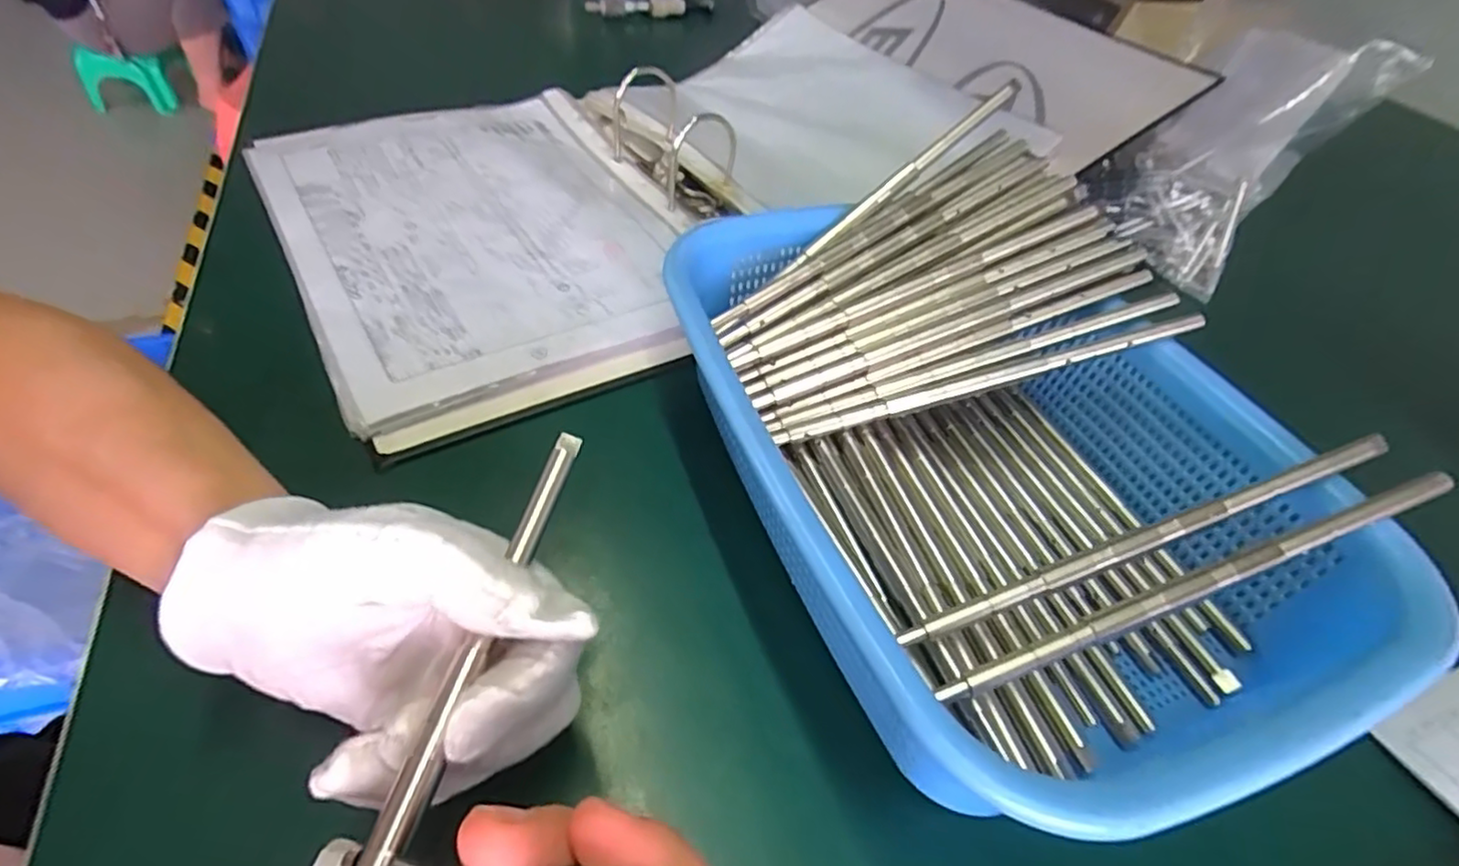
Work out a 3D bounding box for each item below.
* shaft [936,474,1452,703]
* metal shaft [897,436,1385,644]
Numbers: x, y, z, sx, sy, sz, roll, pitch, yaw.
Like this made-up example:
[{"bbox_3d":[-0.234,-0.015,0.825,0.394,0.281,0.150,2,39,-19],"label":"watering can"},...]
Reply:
[{"bbox_3d":[0.158,0.051,0.223,0.191,0.004,0.007,-20,52,-6],"label":"shaft"},{"bbox_3d":[0.149,0.038,0.236,0.189,0.005,0.007,-20,52,-5],"label":"metal shaft"}]

